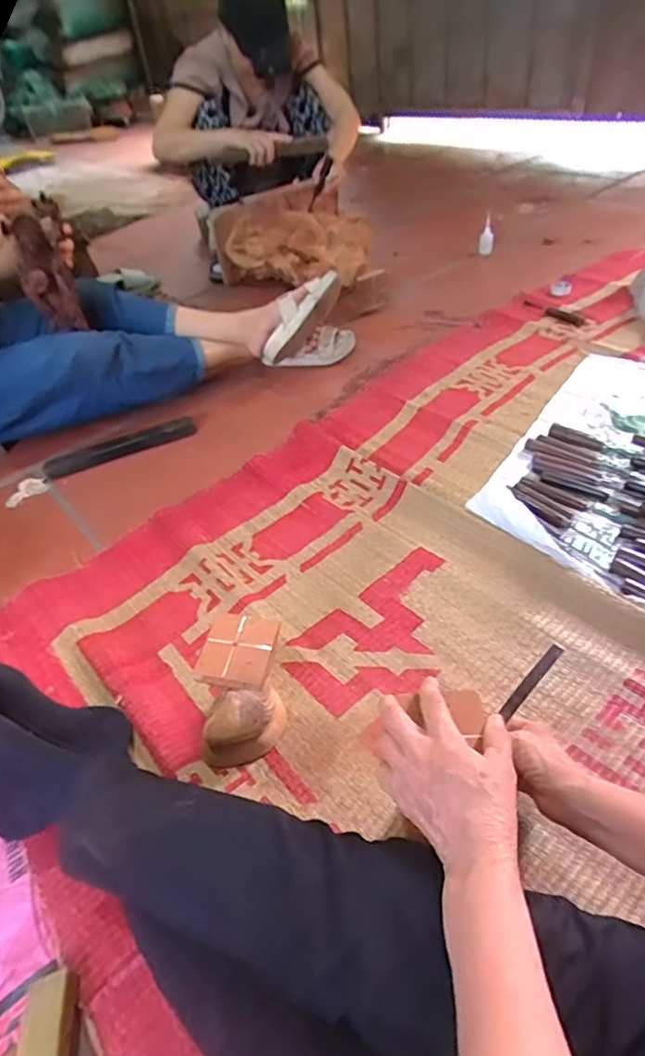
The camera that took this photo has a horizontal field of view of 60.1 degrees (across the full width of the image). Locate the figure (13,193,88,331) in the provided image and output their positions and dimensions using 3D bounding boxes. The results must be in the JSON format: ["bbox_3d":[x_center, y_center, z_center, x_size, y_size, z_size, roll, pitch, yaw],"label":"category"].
[{"bbox_3d":[-0.506,-0.477,1.039,0.103,0.218,0.053,-33,49,-24],"label":"figure"}]

